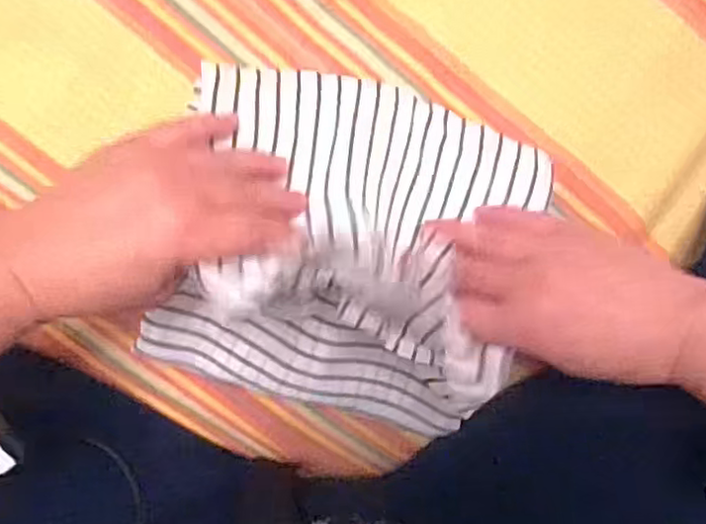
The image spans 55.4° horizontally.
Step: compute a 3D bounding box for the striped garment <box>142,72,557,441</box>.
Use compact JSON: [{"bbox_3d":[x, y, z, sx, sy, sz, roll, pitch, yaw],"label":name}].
[{"bbox_3d":[-0.006,-0.002,0.389,0.211,0.130,0.204,0,96,-3],"label":"striped garment"}]

